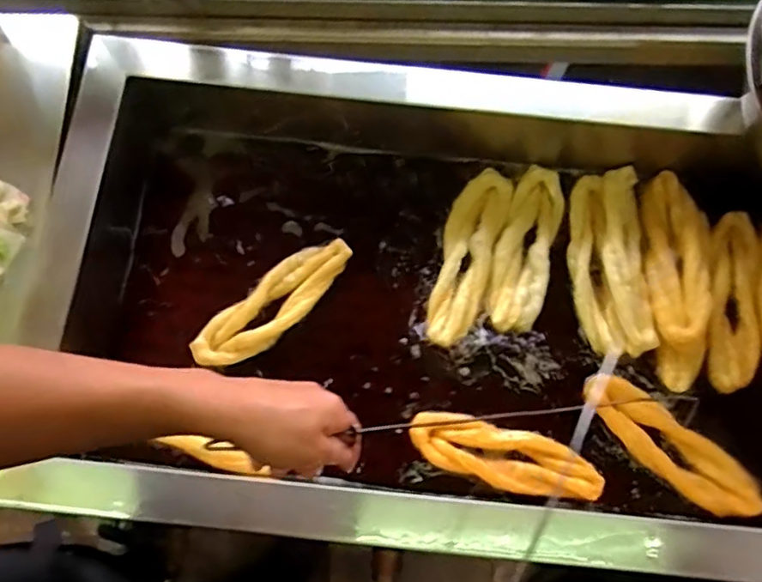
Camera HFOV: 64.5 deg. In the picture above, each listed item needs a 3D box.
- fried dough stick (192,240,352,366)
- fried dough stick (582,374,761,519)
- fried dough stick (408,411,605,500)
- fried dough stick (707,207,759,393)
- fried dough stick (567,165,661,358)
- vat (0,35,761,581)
[{"bbox_3d":[-0.142,0.017,0.811,0.240,0.025,0.079,-42,79,-12],"label":"fried dough stick"},{"bbox_3d":[0.359,0.190,0.753,0.242,0.036,0.077,36,76,9],"label":"fried dough stick"},{"bbox_3d":[0.153,0.205,0.748,0.233,0.024,0.072,14,74,3],"label":"fried dough stick"},{"bbox_3d":[0.465,0.010,0.800,0.070,0.037,0.236,8,74,1],"label":"fried dough stick"},{"bbox_3d":[0.305,-0.046,0.805,0.093,0.031,0.252,-1,74,-1],"label":"fried dough stick"},{"bbox_3d":[0.122,0.008,0.767,1.000,0.153,0.543,5,74,0],"label":"vat"}]

